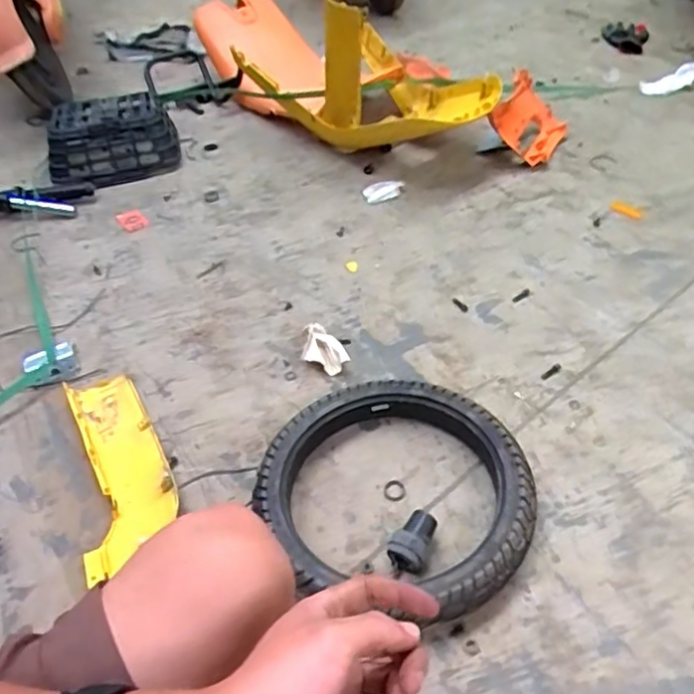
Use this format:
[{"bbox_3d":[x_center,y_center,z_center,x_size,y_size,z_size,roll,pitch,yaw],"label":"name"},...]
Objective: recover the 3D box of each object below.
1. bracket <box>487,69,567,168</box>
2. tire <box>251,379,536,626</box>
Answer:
[{"bbox_3d":[0.432,-0.537,1.491,0.179,0.043,0.238,43,60,-14],"label":"bracket"},{"bbox_3d":[0.067,0.189,0.867,0.357,0.062,0.333,-3,46,3],"label":"tire"}]

